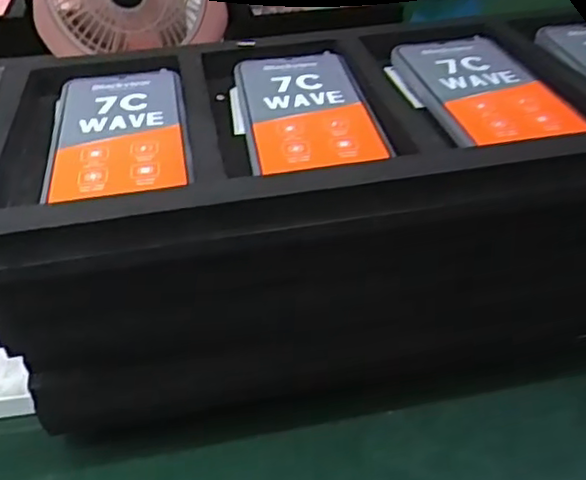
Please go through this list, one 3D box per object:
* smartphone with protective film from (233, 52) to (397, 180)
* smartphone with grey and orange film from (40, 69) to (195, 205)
[{"bbox_3d":[0.006,-0.085,0.406,0.076,0.006,0.151,-6,37,-6],"label":"smartphone with protective film"},{"bbox_3d":[-0.105,-0.069,0.390,0.077,0.006,0.148,-7,38,-9],"label":"smartphone with grey and orange film"}]

